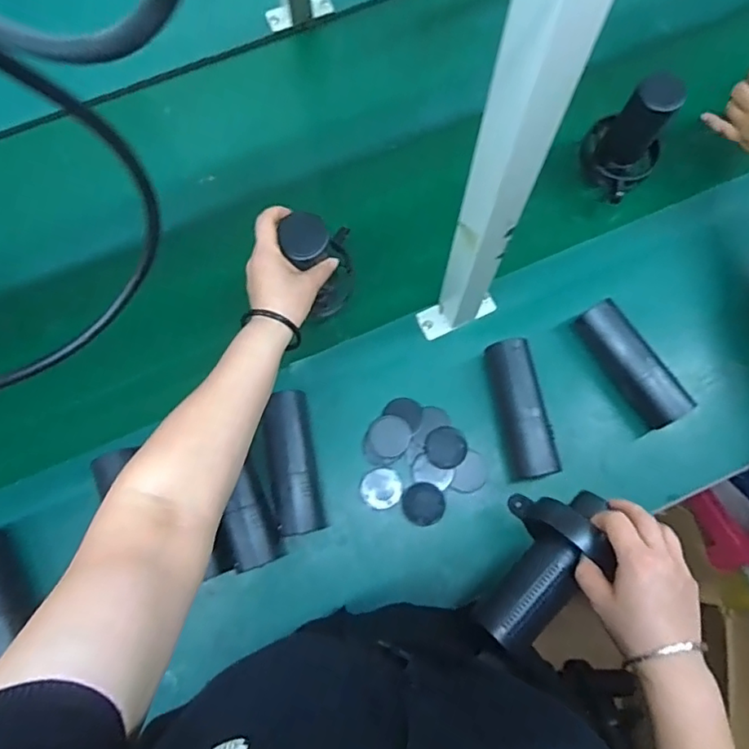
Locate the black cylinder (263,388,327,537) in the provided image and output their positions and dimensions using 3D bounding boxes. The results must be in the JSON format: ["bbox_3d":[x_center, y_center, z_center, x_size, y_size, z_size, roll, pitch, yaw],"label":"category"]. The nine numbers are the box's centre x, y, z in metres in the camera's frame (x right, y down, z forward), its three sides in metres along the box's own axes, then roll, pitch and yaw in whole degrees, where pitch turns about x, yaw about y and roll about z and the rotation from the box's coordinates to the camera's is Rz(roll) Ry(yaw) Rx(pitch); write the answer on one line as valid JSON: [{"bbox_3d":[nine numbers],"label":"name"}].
[{"bbox_3d":[-0.095,0.104,0.671,0.054,0.051,0.162,-11,75,-3],"label":"black cylinder"}]

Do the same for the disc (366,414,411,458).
[{"bbox_3d":[0.018,0.075,0.689,0.050,0.006,0.050,0,75,0],"label":"disc"}]

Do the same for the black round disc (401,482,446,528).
[{"bbox_3d":[0.058,0.153,0.666,0.049,0.004,0.049,0,75,0],"label":"black round disc"}]

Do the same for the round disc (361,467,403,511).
[{"bbox_3d":[0.009,0.136,0.678,0.047,0.004,0.048,0,75,0],"label":"round disc"}]

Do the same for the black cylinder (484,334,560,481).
[{"bbox_3d":[0.177,0.040,0.674,0.052,0.042,0.164,-9,75,-2],"label":"black cylinder"}]

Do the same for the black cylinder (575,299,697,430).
[{"bbox_3d":[0.312,-0.013,0.684,0.059,0.042,0.162,-26,76,-7],"label":"black cylinder"}]

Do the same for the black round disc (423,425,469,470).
[{"bbox_3d":[0.086,0.088,0.682,0.051,0.004,0.049,0,75,0],"label":"black round disc"}]

